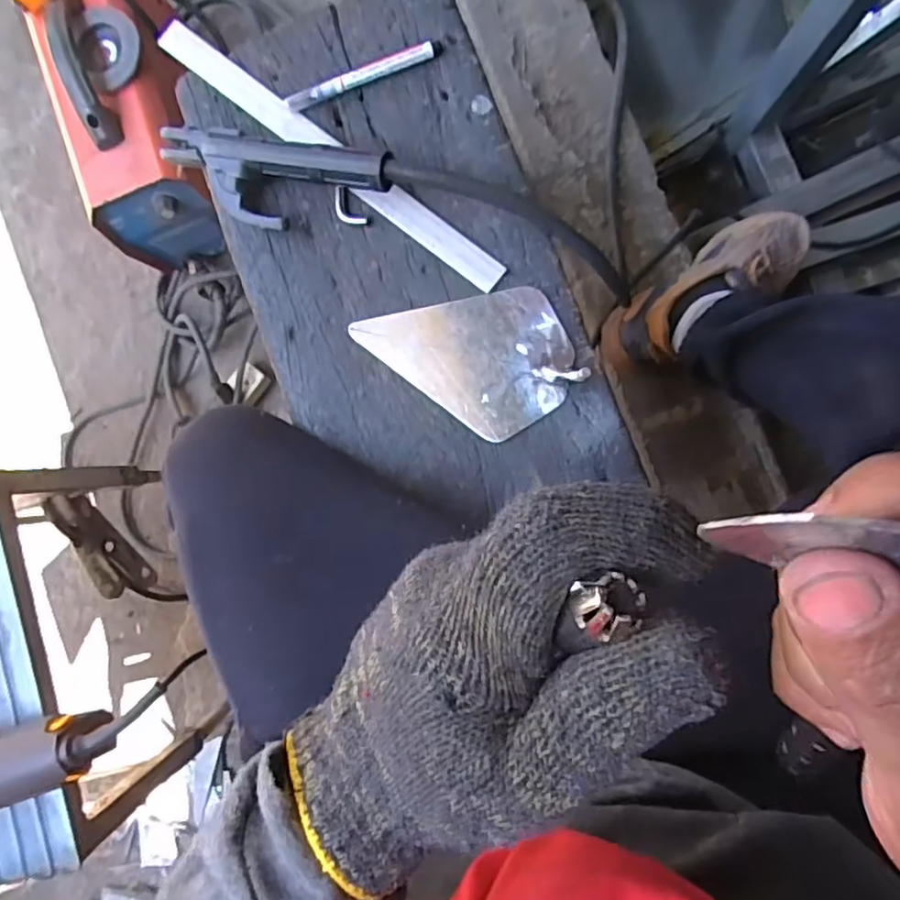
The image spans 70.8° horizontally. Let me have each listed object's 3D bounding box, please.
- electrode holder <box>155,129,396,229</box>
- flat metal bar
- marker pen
[{"bbox_3d":[-0.146,-0.219,0.509,0.200,0.051,0.071,17,90,3],"label":"electrode holder"},{"bbox_3d":[-0.100,-0.245,0.520,0.353,0.010,0.026,39,91,3],"label":"flat metal bar"},{"bbox_3d":[-0.070,-0.307,0.520,0.132,0.014,0.015,-20,88,2],"label":"marker pen"}]

